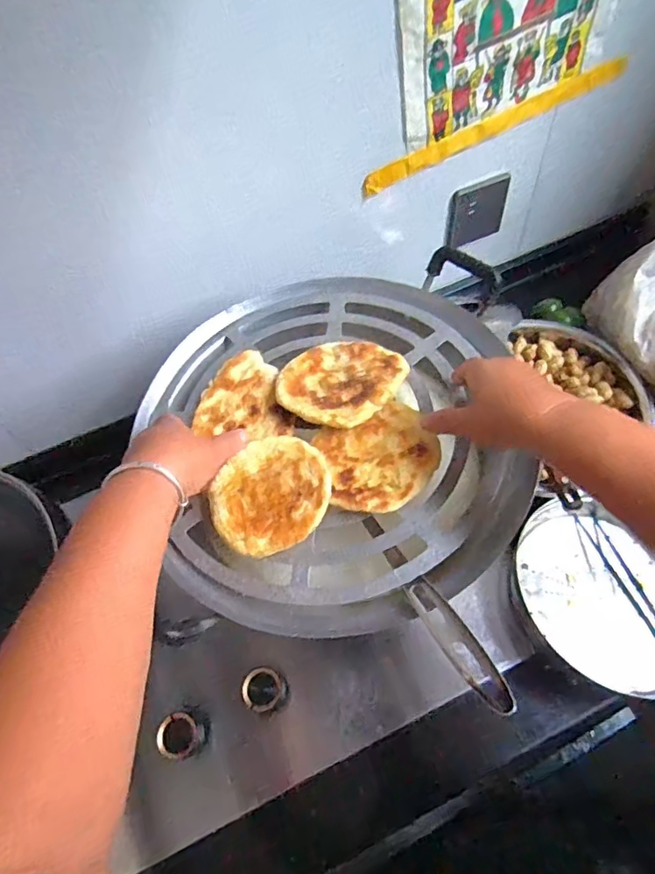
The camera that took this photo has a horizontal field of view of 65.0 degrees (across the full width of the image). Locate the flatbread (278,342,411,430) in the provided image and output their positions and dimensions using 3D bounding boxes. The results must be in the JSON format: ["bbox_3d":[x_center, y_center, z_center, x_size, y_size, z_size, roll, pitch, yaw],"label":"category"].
[{"bbox_3d":[0.014,-0.056,0.496,0.119,0.027,0.109,-2,58,4],"label":"flatbread"}]

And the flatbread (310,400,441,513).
[{"bbox_3d":[0.046,0.019,0.451,0.099,0.008,0.093,-20,59,-8],"label":"flatbread"}]

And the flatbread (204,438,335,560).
[{"bbox_3d":[-0.048,0.048,0.438,0.092,0.005,0.103,30,74,17],"label":"flatbread"}]

